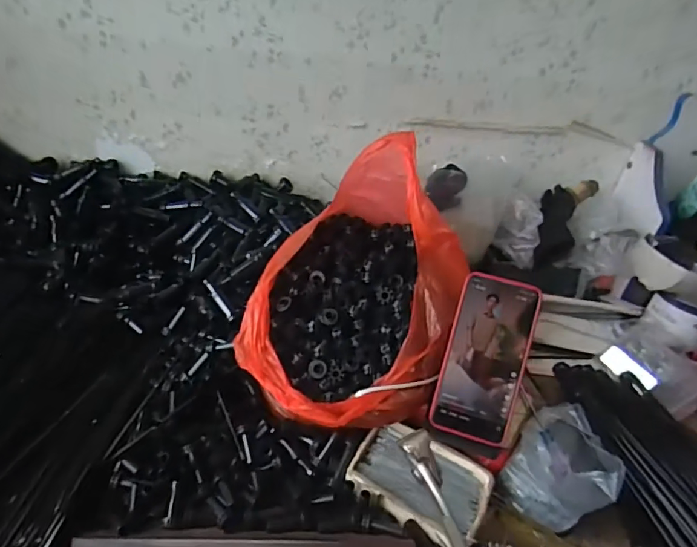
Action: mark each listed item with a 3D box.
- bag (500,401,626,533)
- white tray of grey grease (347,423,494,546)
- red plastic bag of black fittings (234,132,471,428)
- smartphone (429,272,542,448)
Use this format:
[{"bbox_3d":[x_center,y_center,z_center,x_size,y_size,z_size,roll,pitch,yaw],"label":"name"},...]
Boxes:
[{"bbox_3d":[0.222,0.198,0.491,0.093,0.056,0.116,27,39,25],"label":"bag"},{"bbox_3d":[0.071,0.203,0.467,0.124,0.022,0.092,25,38,23],"label":"white tray of grey grease"},{"bbox_3d":[0.014,0.015,0.519,0.206,0.225,0.270,16,35,12],"label":"red plastic bag of black fittings"},{"bbox_3d":[0.138,0.086,0.480,0.077,0.162,0.012,15,-2,10],"label":"smartphone"}]

